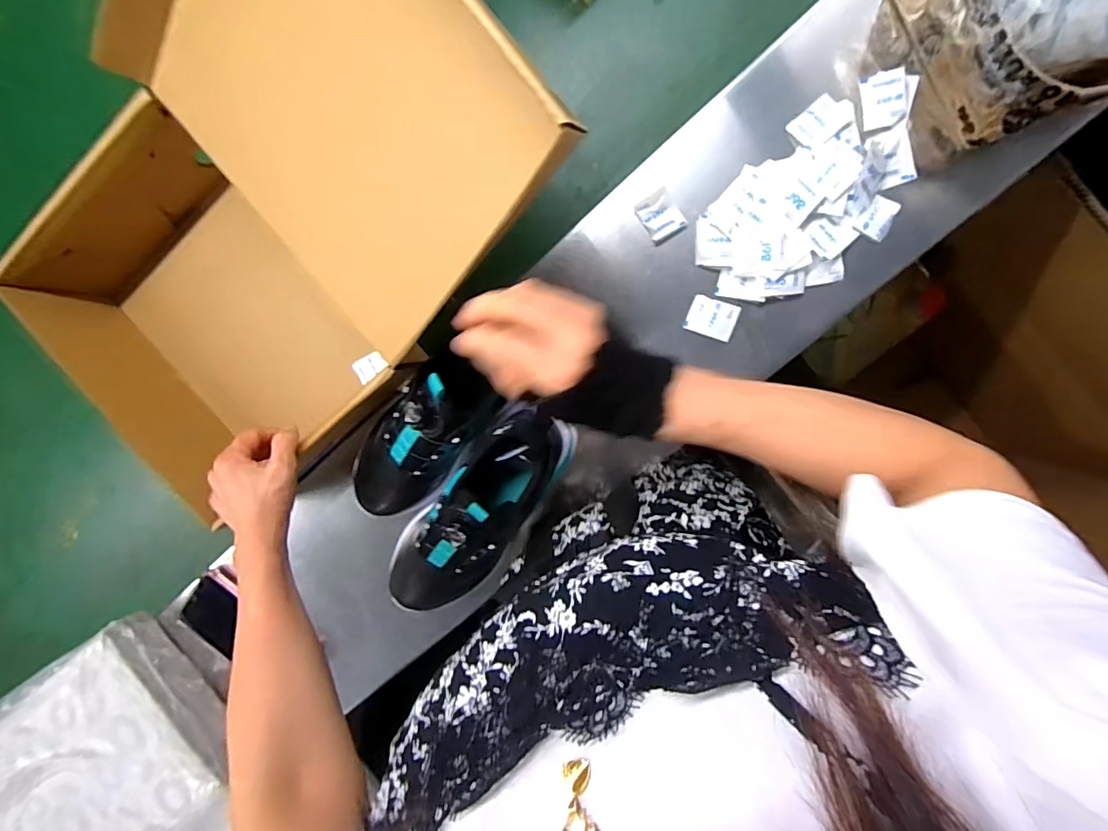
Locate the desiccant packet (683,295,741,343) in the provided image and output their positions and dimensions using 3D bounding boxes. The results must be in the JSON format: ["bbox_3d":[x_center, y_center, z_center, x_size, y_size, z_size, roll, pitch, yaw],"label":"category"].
[{"bbox_3d":[0.155,-0.095,0.486,0.046,0.004,0.035,20,99,3],"label":"desiccant packet"}]

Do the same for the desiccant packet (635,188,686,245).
[{"bbox_3d":[0.103,-0.192,0.481,0.035,0.007,0.043,-31,93,9],"label":"desiccant packet"}]

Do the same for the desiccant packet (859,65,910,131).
[{"bbox_3d":[0.296,-0.284,0.447,0.035,0.010,0.048,-5,97,7],"label":"desiccant packet"}]

